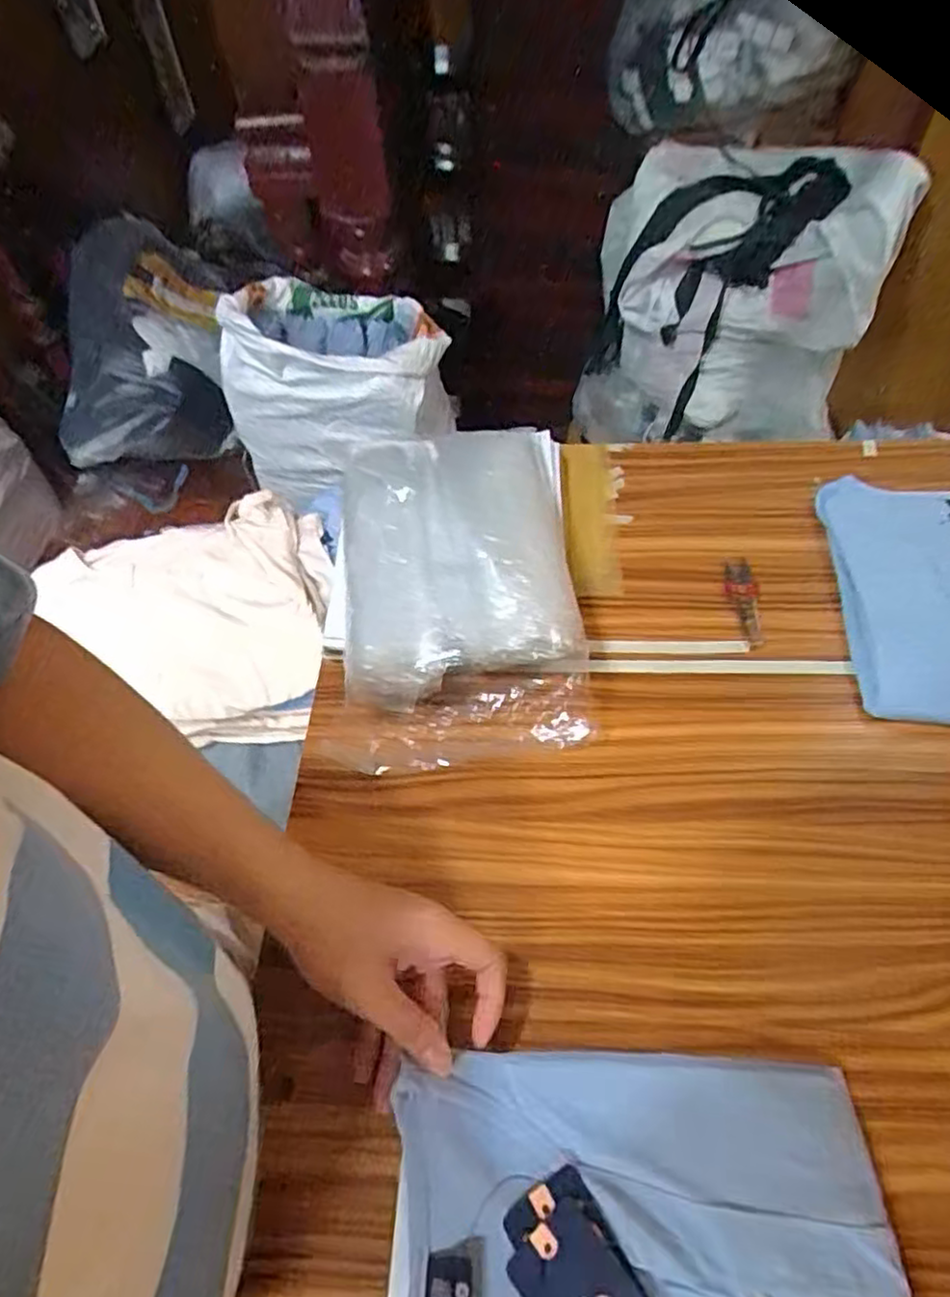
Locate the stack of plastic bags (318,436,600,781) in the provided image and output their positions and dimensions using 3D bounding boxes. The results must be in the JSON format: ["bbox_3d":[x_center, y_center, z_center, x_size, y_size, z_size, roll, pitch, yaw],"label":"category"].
[{"bbox_3d":[-0.017,-0.067,0.593,0.203,0.095,0.329,-2,54,3],"label":"stack of plastic bags"}]

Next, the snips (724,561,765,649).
[{"bbox_3d":[0.236,-0.041,0.609,0.028,0.004,0.093,4,54,7],"label":"snips"}]

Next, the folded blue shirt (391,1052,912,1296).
[{"bbox_3d":[0.083,0.314,0.335,0.250,0.034,0.203,0,54,4],"label":"folded blue shirt"}]

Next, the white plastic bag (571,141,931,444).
[{"bbox_3d":[0.475,-0.676,1.368,0.496,0.452,0.323,3,54,5],"label":"white plastic bag"}]

